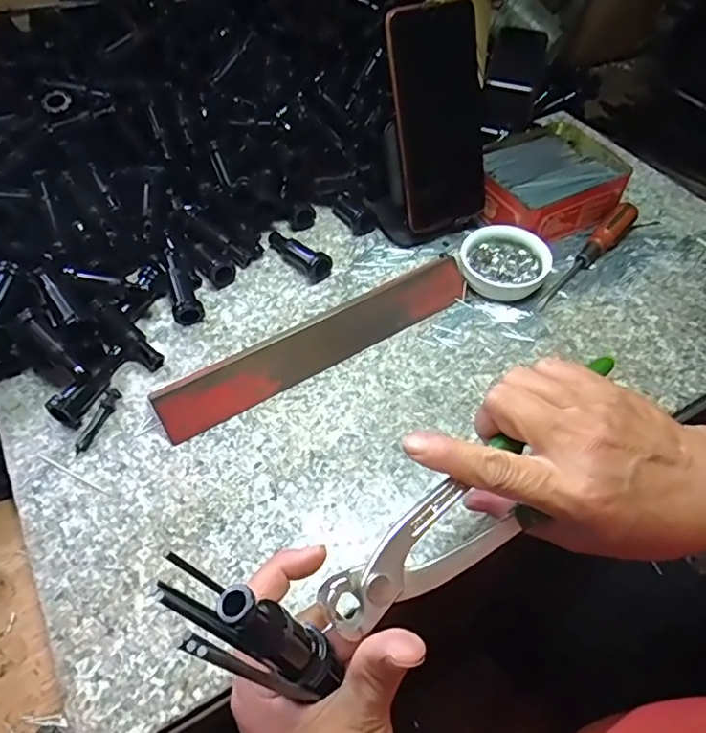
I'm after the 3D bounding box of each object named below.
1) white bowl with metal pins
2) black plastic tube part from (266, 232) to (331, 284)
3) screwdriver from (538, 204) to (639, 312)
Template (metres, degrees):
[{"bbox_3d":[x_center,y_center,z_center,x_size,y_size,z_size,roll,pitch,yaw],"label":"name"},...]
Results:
[{"bbox_3d":[0.126,-0.088,0.473,0.071,0.027,0.060,6,53,6],"label":"white bowl with metal pins"},{"bbox_3d":[-0.049,-0.098,0.486,0.068,0.017,0.019,34,61,24],"label":"black plastic tube part"},{"bbox_3d":[0.199,-0.098,0.484,0.021,0.022,0.142,37,62,25],"label":"screwdriver"}]

